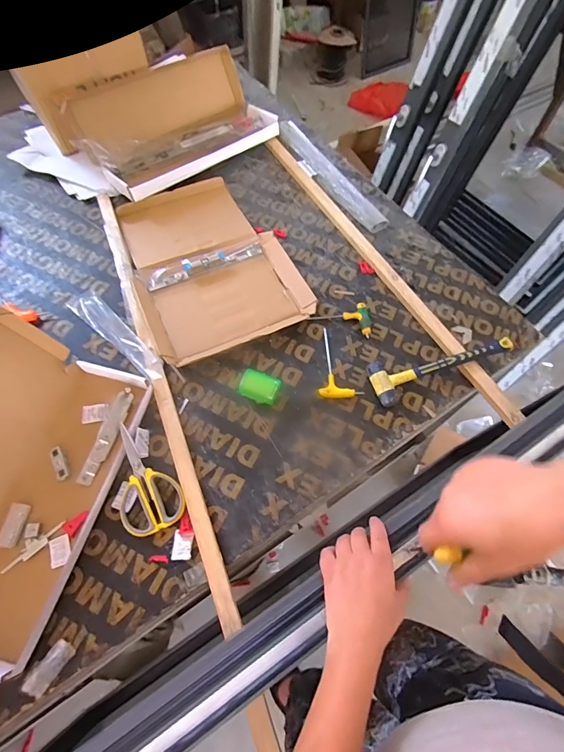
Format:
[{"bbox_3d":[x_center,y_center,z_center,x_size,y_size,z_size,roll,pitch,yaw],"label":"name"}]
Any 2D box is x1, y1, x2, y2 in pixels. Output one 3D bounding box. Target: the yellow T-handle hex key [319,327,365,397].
[{"bbox_3d":[0.106,-0.024,0.684,0.076,0.012,0.139,4,62,0],"label":"yellow T-handle hex key"}]

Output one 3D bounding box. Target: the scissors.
[{"bbox_3d":[-0.208,0.150,0.571,0.089,0.018,0.160,-23,78,-14],"label":"scissors"}]

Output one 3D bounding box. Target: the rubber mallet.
[{"bbox_3d":[0.271,-0.027,0.672,0.251,0.043,0.076,-21,65,-13],"label":"rubber mallet"}]

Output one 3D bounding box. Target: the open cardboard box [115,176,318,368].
[{"bbox_3d":[-0.153,-0.239,0.779,0.304,0.033,0.425,-22,65,-14],"label":"open cardboard box"}]

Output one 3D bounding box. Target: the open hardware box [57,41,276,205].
[{"bbox_3d":[-0.235,-0.584,0.898,0.432,0.136,0.236,-40,70,-21],"label":"open hardware box"}]

